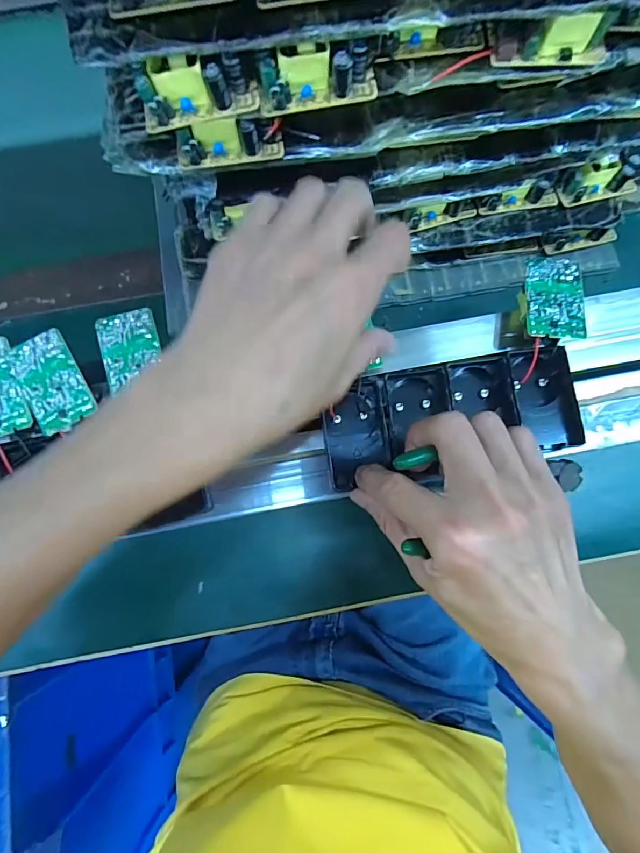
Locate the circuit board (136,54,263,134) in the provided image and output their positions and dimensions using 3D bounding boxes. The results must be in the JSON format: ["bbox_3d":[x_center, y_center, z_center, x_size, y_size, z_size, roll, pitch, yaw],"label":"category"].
[{"bbox_3d":[-0.065,-0.179,0.224,0.061,0.024,0.020,-5,79,0],"label":"circuit board"}]

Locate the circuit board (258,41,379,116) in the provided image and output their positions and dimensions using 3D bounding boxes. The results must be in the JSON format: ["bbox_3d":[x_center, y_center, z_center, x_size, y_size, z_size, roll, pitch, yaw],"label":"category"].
[{"bbox_3d":[-0.001,-0.185,0.224,0.063,0.023,0.016,-11,79,-2],"label":"circuit board"}]

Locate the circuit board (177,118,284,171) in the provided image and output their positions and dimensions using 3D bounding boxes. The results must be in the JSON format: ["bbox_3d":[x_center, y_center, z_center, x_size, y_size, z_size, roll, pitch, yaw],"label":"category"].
[{"bbox_3d":[-0.054,-0.169,0.249,0.061,0.022,0.015,-11,79,-1],"label":"circuit board"}]

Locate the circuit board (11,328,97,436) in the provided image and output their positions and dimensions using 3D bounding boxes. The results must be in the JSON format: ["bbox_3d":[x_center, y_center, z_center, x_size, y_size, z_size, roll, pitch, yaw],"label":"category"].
[{"bbox_3d":[-0.175,-0.030,0.276,0.035,0.004,0.062,-27,85,-7],"label":"circuit board"}]

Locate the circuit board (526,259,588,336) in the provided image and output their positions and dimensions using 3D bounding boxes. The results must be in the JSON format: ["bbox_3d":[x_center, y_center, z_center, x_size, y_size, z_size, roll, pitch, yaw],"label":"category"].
[{"bbox_3d":[0.156,-0.086,0.282,0.036,0.012,0.060,8,79,2],"label":"circuit board"}]

